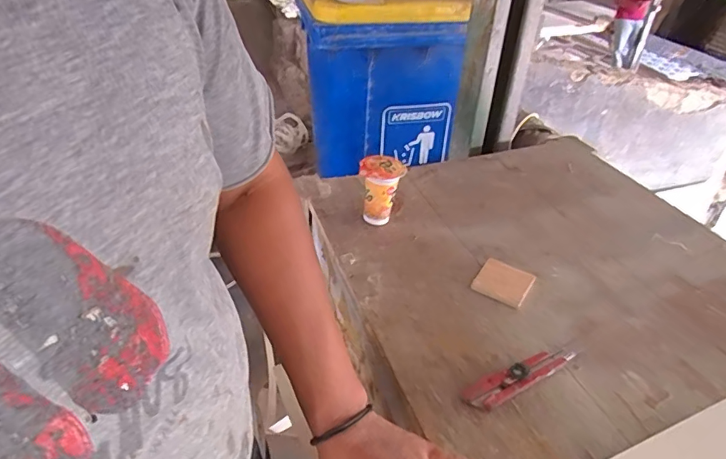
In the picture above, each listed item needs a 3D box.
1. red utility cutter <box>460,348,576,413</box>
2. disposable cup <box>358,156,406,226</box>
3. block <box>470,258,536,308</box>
[{"bbox_3d":[0.179,0.161,0.550,0.151,0.021,0.034,-17,42,-25],"label":"red utility cutter"},{"bbox_3d":[0.028,-0.058,0.767,0.071,0.104,0.061,4,37,1],"label":"disposable cup"},{"bbox_3d":[0.193,0.073,0.675,0.074,0.013,0.066,28,44,29],"label":"block"}]

